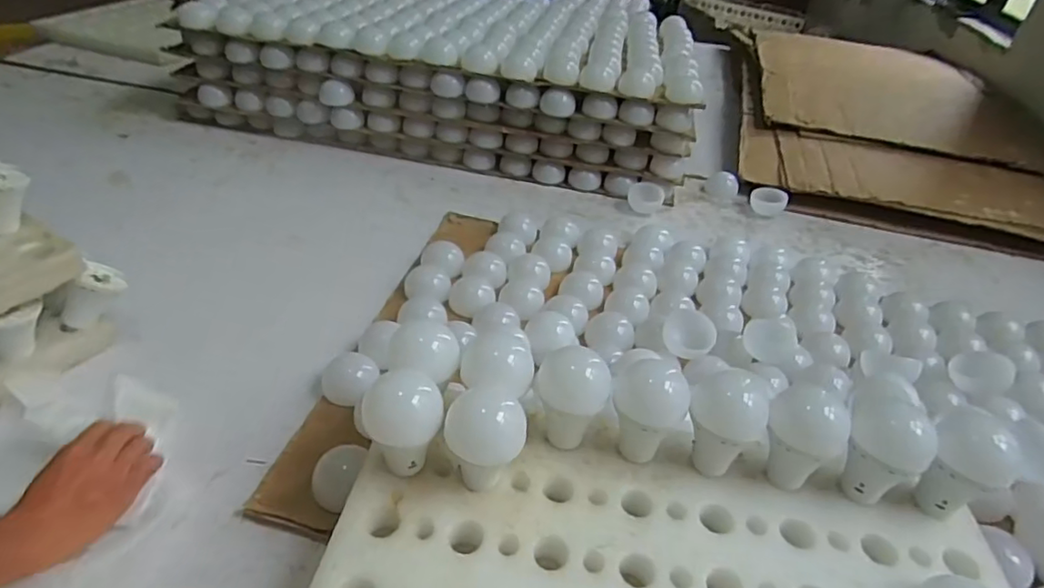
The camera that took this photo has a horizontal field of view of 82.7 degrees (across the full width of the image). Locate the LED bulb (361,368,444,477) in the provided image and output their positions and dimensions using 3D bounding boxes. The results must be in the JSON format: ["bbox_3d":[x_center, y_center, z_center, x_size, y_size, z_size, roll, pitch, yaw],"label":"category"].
[{"bbox_3d":[-0.101,0.116,0.507,0.062,0.094,0.055,0,38,-8],"label":"LED bulb"}]

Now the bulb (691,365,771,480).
[{"bbox_3d":[0.184,0.120,0.547,0.063,0.088,0.066,22,40,19],"label":"bulb"}]

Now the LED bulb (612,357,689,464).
[{"bbox_3d":[0.112,0.111,0.546,0.067,0.089,0.059,22,40,19],"label":"LED bulb"}]

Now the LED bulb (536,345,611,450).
[{"bbox_3d":[0.045,0.099,0.554,0.066,0.089,0.060,13,38,7],"label":"LED bulb"}]

